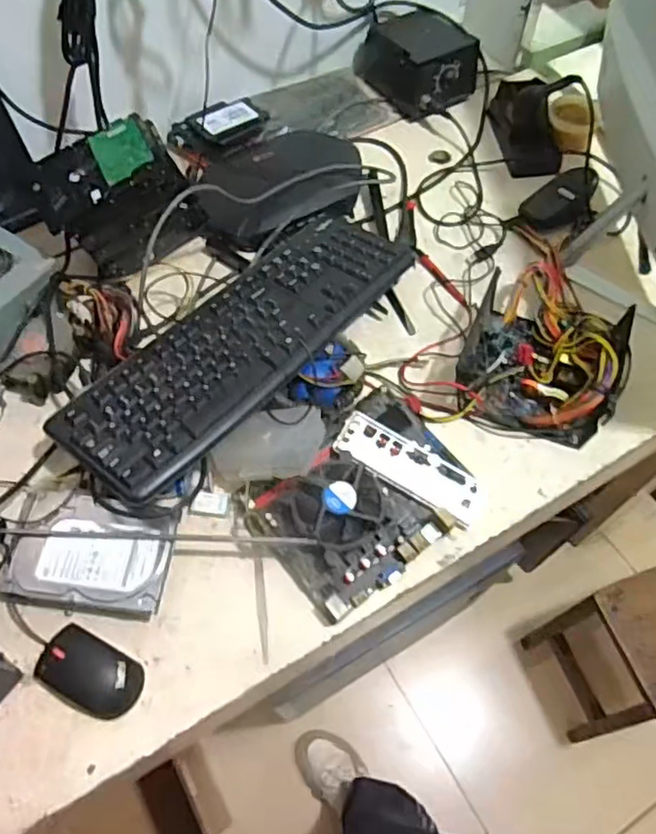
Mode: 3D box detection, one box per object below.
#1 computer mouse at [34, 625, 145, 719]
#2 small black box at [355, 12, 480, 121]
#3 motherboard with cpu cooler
[{"bbox_3d":[-0.219,0.236,0.582,0.094,0.028,0.058,25,64,12],"label":"computer mouse"},{"bbox_3d":[0.133,-0.523,0.920,0.124,0.085,0.152,-31,66,-16],"label":"small black box"},{"bbox_3d":[0.009,0.098,0.637,0.177,0.058,0.148,41,68,19],"label":"motherboard with cpu cooler"}]

